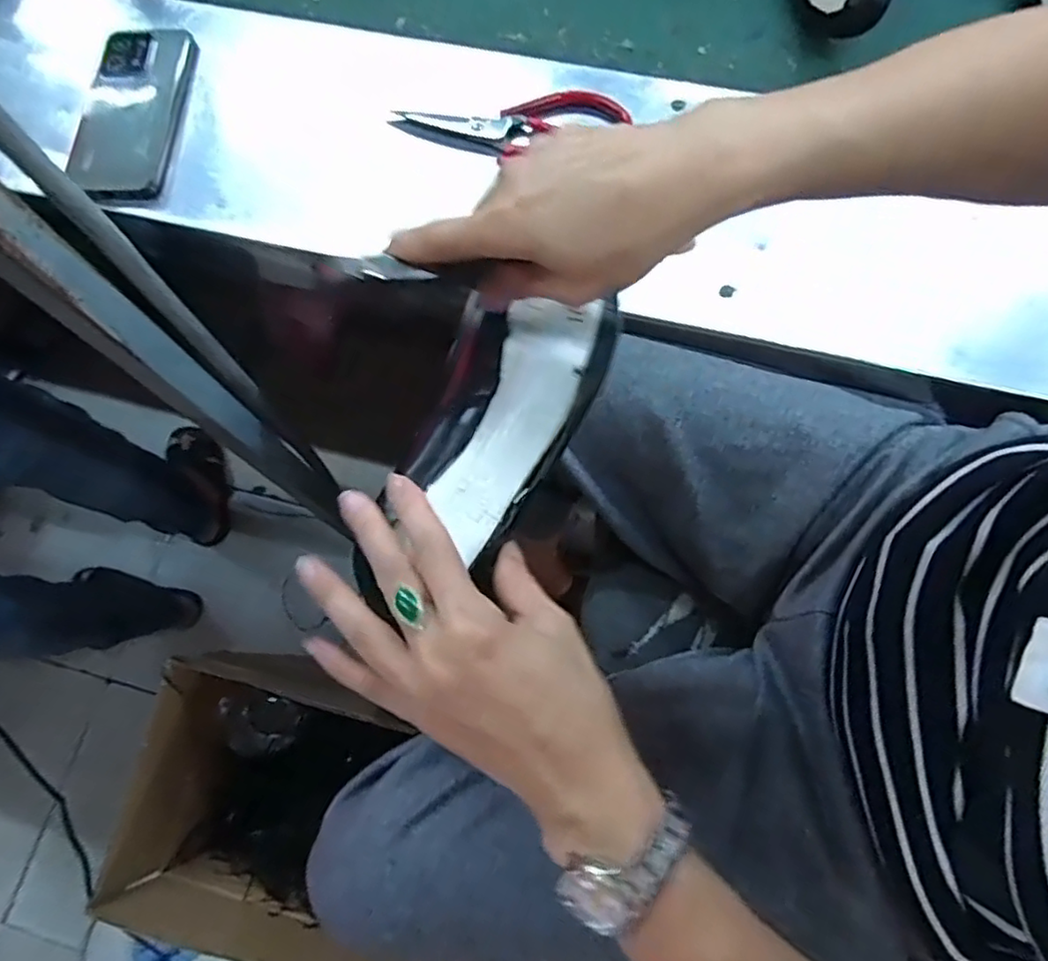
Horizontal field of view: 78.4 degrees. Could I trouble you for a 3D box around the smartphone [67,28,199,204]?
[{"bbox_3d":[-0.340,-0.317,0.554,0.083,0.008,0.180,4,73,4],"label":"smartphone"}]

